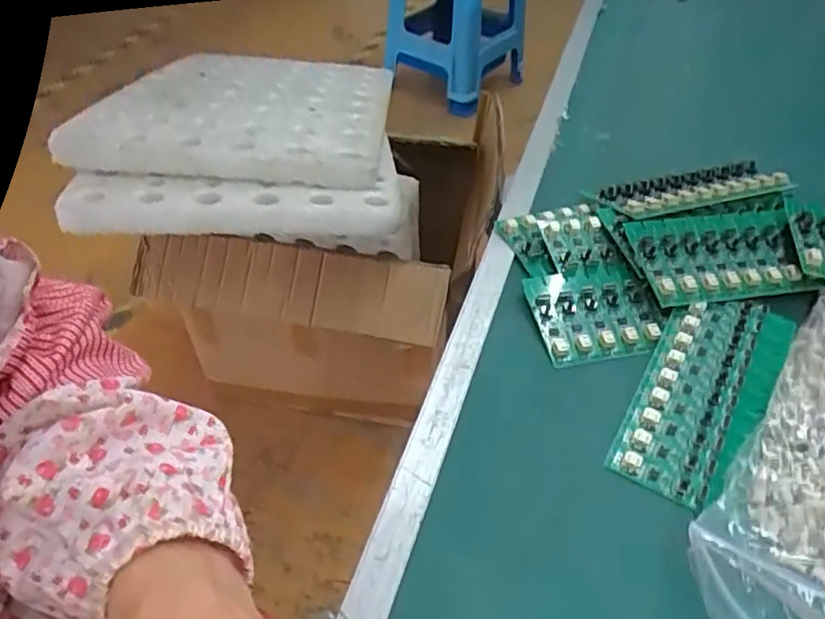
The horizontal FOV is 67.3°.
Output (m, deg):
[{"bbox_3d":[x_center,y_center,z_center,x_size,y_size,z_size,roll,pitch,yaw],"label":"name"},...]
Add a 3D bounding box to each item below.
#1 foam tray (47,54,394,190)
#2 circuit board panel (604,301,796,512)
[{"bbox_3d":[-0.236,-0.313,0.936,0.382,0.033,0.547,3,34,-2],"label":"foam tray"},{"bbox_3d":[0.155,0.040,0.325,0.058,0.009,0.140,25,52,24],"label":"circuit board panel"}]

